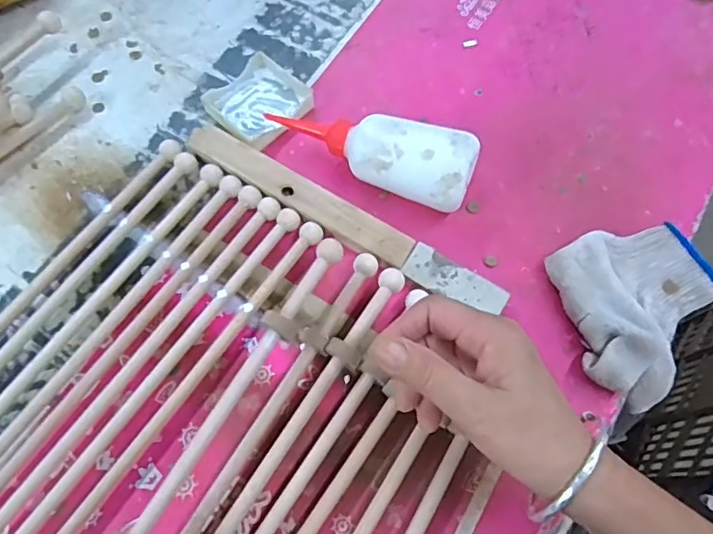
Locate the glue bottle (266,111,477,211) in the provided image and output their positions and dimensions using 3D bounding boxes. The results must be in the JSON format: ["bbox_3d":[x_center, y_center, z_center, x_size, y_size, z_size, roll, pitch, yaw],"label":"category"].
[{"bbox_3d":[0.006,-0.094,0.436,0.179,0.061,0.055,20,69,8],"label":"glue bottle"}]

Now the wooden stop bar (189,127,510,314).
[{"bbox_3d":[-0.014,-0.038,0.432,0.285,0.021,0.030,29,71,11],"label":"wooden stop bar"}]

